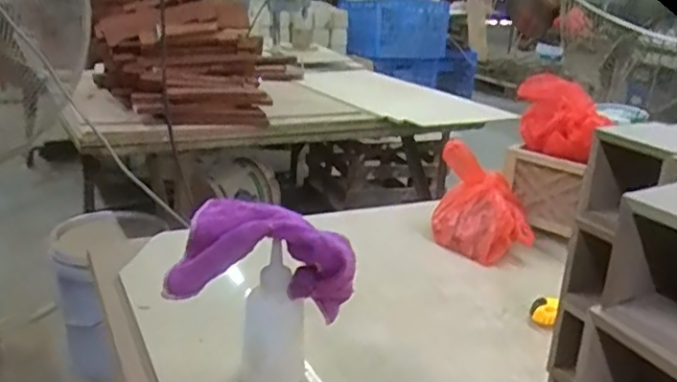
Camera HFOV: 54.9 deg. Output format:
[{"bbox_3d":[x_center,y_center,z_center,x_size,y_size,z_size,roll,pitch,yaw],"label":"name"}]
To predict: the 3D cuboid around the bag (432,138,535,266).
[{"bbox_3d":[0.216,0.022,0.972,0.156,0.131,0.122,12,23,24],"label":"bag"}]

